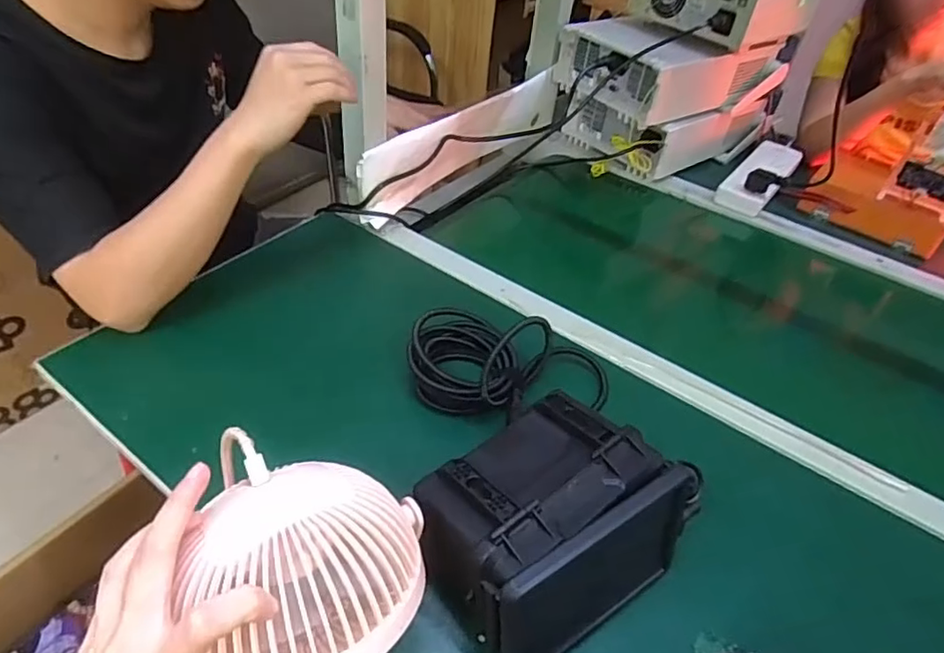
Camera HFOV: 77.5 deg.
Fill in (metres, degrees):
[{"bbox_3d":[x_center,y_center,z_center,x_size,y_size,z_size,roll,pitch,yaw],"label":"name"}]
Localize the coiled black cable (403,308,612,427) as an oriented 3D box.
[{"bbox_3d":[0.041,0.028,0.588,0.204,0.083,0.114,6,41,-1],"label":"coiled black cable"}]

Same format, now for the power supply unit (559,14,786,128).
[{"bbox_3d":[0.323,-0.444,0.993,0.294,0.099,0.217,-24,50,-30],"label":"power supply unit"}]

